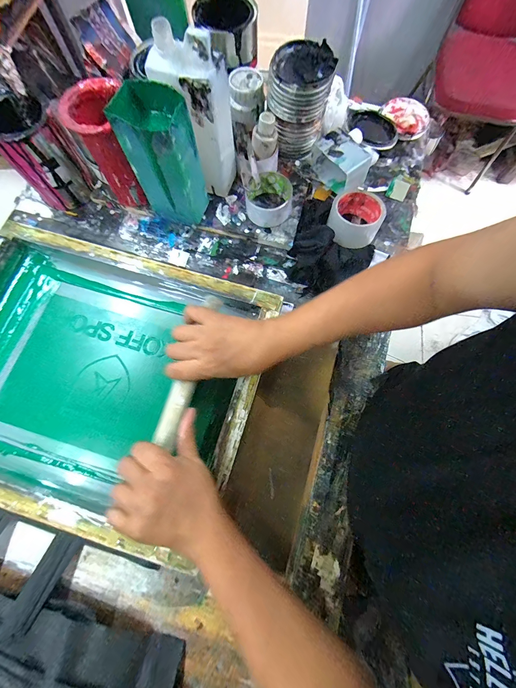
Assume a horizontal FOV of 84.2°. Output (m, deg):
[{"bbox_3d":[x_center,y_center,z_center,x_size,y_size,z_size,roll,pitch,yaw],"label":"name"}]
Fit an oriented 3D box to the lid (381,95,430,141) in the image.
[{"bbox_3d":[0.316,-0.479,0.606,0.085,0.025,0.102,-24,75,-7],"label":"lid"}]

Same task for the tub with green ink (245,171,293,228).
[{"bbox_3d":[0.020,-0.259,0.515,0.080,0.050,0.083,0,74,0],"label":"tub with green ink"}]

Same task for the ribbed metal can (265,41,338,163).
[{"bbox_3d":[0.068,-0.424,0.504,0.104,0.128,0.101,6,74,1],"label":"ribbed metal can"}]

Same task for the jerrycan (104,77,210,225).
[{"bbox_3d":[-0.142,-0.280,0.455,0.098,0.210,0.084,15,74,4],"label":"jerrycan"}]

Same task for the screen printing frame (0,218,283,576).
[{"bbox_3d":[-0.242,0.032,0.447,0.474,0.044,0.420,17,75,5],"label":"screen printing frame"}]

